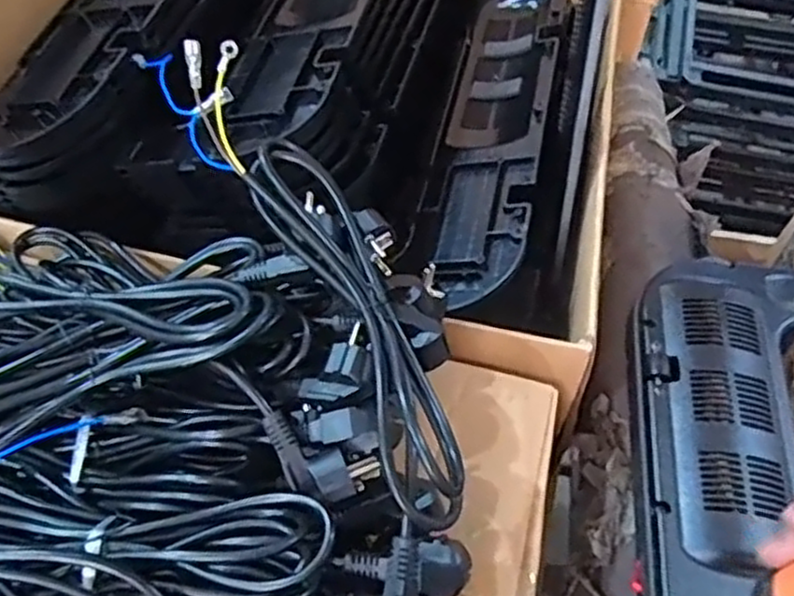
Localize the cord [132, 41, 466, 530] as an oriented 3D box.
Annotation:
[{"bbox_3d":[-0.048,-0.024,0.457,0.072,0.031,0.336,-28,76,-21],"label":"cord"}]

